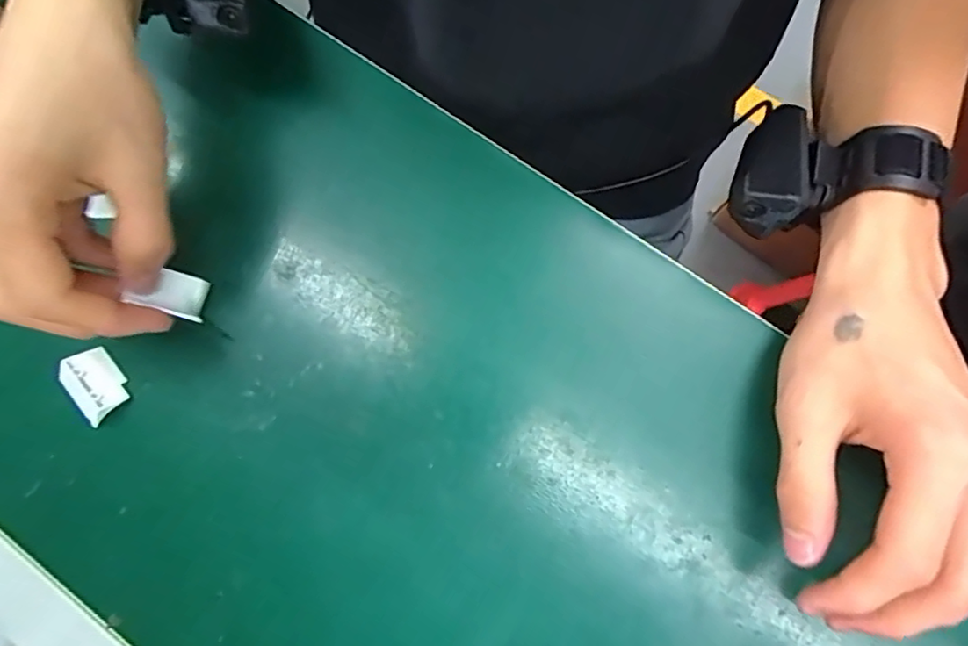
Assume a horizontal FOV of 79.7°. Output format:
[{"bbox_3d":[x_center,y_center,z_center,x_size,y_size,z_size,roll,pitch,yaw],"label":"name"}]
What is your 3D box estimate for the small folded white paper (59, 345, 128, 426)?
[{"bbox_3d":[-0.190,0.030,0.284,0.026,0.017,0.030,-41,80,-7],"label":"small folded white paper"}]

